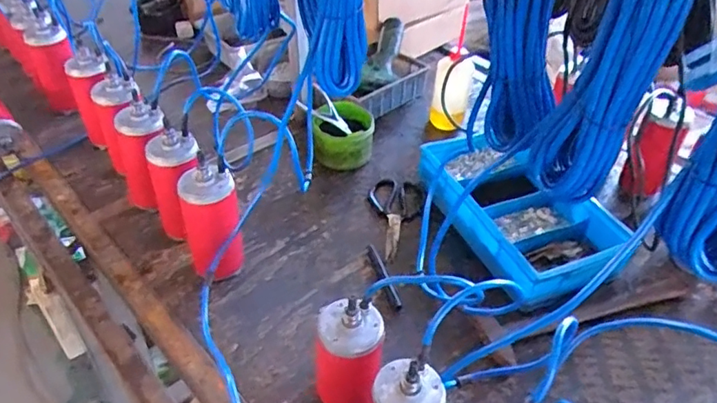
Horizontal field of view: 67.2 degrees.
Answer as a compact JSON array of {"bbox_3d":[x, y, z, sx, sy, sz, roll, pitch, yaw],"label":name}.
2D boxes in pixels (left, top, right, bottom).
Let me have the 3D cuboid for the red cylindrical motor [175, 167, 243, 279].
[{"bbox_3d":[-0.214,0.038,0.788,0.080,0.183,0.066,-13,43,-17],"label":"red cylindrical motor"}]

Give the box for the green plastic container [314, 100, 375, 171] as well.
[{"bbox_3d":[-0.029,-0.125,1.048,0.115,0.087,0.114,1,41,-2],"label":"green plastic container"}]

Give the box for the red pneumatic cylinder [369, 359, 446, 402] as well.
[{"bbox_3d":[0.047,0.225,0.580,0.077,0.142,0.070,-22,46,-26],"label":"red pneumatic cylinder"}]

